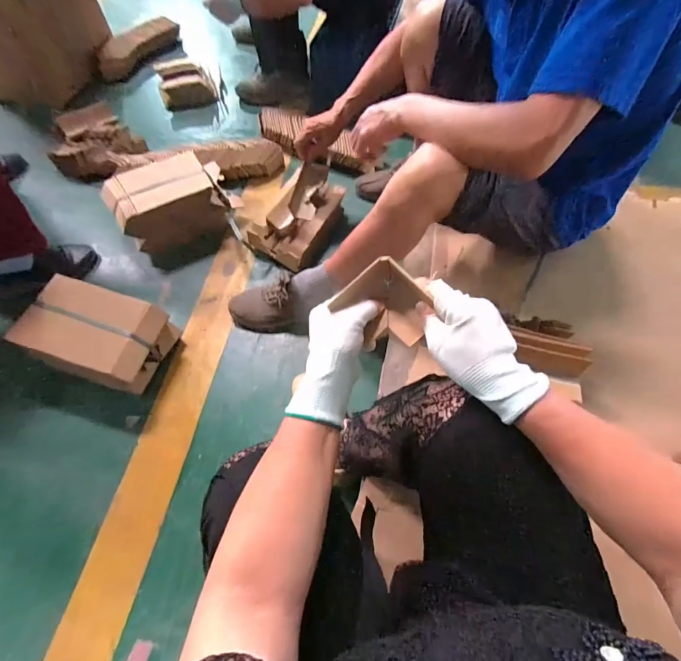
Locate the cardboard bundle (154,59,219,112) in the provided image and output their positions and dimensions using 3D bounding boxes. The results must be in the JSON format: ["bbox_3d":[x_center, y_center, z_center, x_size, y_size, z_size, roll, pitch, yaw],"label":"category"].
[{"bbox_3d":[-0.541,-0.877,1.295,0.187,0.072,0.193,-17,64,-11],"label":"cardboard bundle"}]

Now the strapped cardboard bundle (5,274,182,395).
[{"bbox_3d":[-0.495,0.011,0.756,0.235,0.155,0.167,15,62,6],"label":"strapped cardboard bundle"}]

